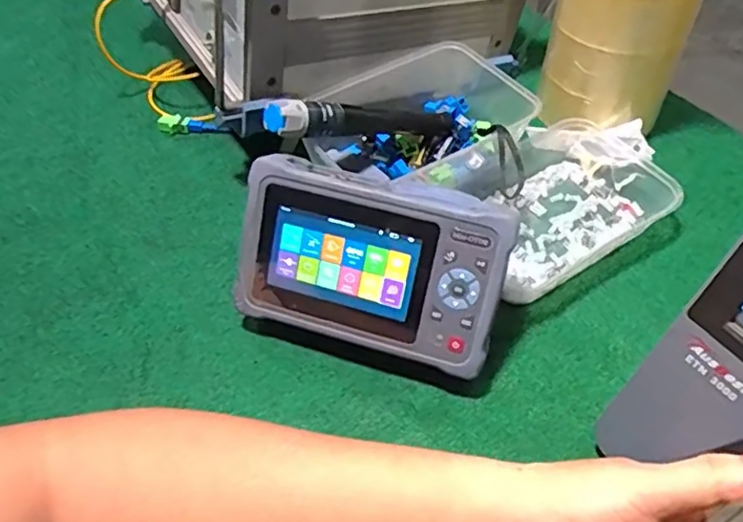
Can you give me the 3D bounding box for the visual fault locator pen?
[{"bbox_3d":[-0.003,-0.109,0.484,0.176,0.024,0.023,-8,44,-43],"label":"visual fault locator pen"}]

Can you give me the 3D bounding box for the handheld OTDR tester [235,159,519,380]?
[{"bbox_3d":[0.001,0.000,0.408,0.166,0.108,0.048,13,16,13],"label":"handheld OTDR tester"}]

